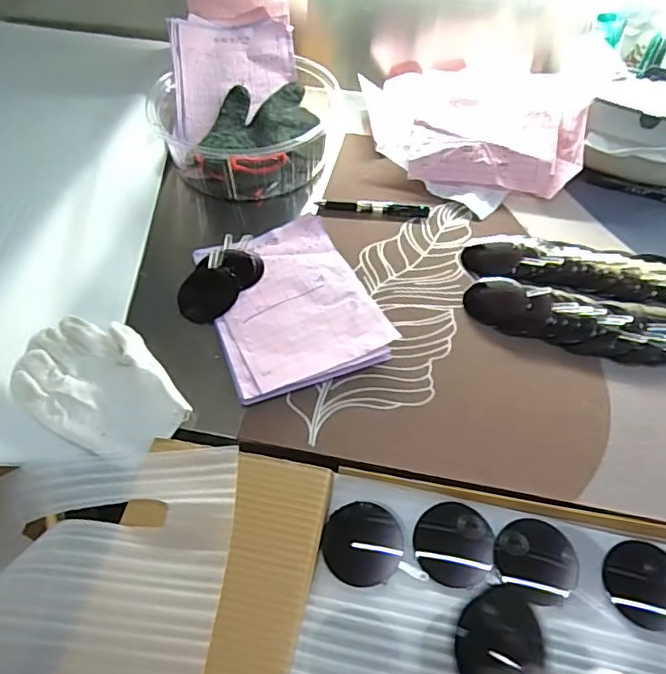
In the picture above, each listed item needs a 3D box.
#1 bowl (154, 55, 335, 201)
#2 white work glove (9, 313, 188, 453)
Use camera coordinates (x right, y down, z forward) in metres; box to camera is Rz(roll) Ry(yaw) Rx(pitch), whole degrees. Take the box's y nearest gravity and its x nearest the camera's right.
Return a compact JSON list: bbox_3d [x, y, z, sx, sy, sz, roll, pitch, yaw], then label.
[{"bbox_3d":[-0.104,-0.256,0.733,0.227,0.077,0.185,-15,55,-9],"label":"bowl"},{"bbox_3d":[-0.214,0.042,0.527,0.168,0.016,0.109,28,59,20],"label":"white work glove"}]

